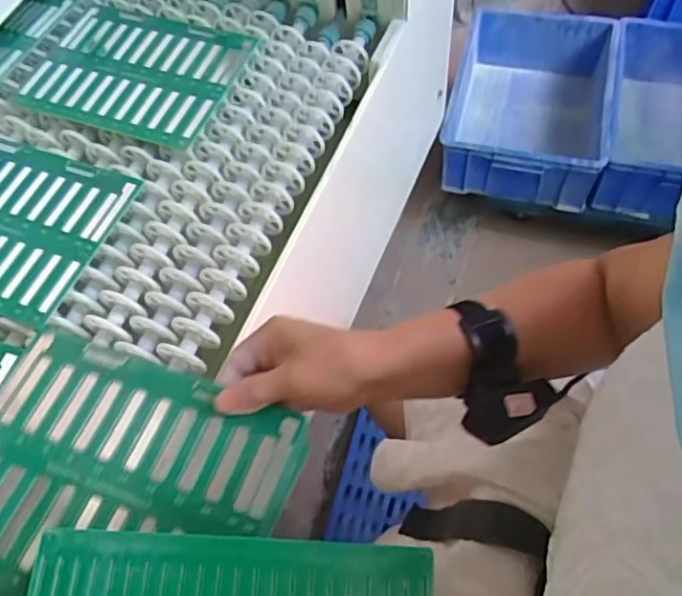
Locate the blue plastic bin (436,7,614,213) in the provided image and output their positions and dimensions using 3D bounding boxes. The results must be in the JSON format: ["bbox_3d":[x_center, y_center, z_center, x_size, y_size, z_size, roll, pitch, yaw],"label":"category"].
[{"bbox_3d":[0.469,-0.478,1.572,0.378,0.212,0.495,14,62,11],"label":"blue plastic bin"}]

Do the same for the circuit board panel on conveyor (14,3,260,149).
[{"bbox_3d":[-0.214,-0.239,0.638,0.212,0.008,0.163,17,65,15],"label":"circuit board panel on conveyor"}]

